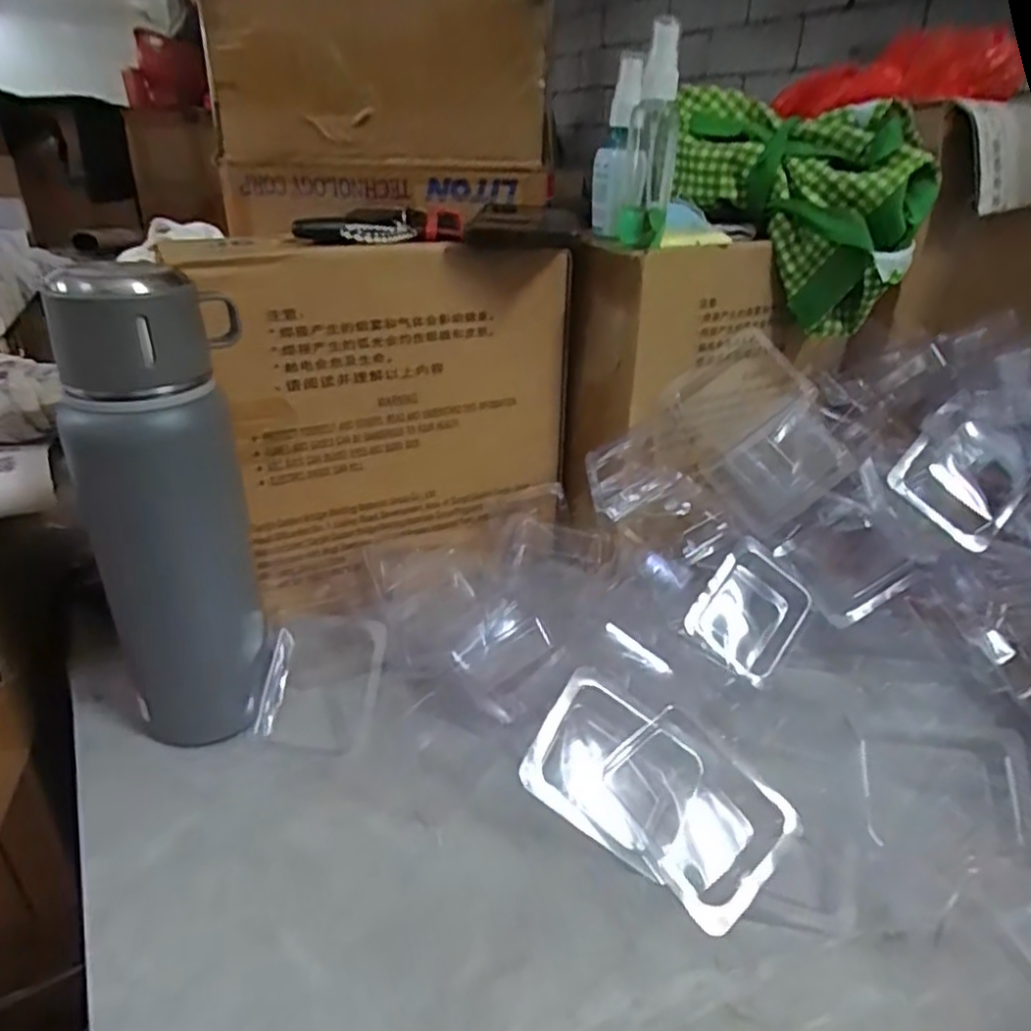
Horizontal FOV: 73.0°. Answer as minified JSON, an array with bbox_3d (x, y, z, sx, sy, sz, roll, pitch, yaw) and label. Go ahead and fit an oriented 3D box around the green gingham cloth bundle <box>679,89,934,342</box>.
[{"bbox_3d":[0.219,-0.242,0.561,0.194,0.156,0.081,20,33,30],"label":"green gingham cloth bundle"}]

